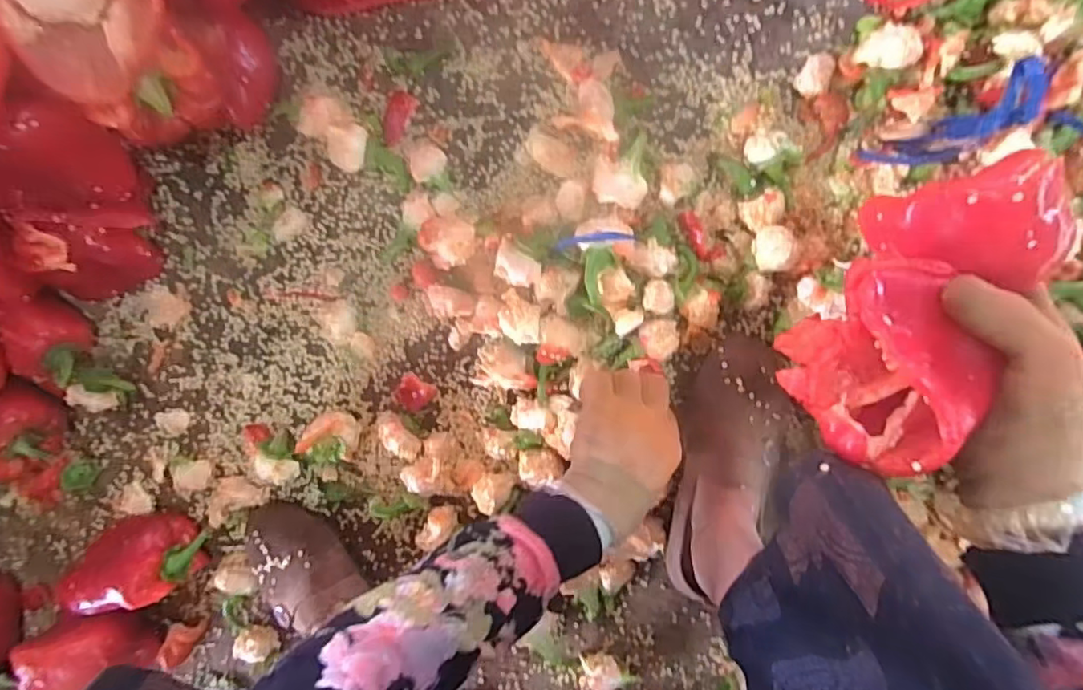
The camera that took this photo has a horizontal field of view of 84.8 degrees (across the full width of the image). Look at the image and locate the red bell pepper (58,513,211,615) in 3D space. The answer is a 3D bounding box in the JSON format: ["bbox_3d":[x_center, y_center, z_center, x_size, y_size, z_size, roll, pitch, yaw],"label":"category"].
[{"bbox_3d":[-0.402,0.214,0.578,0.123,0.072,0.082,-29,95,8],"label":"red bell pepper"}]

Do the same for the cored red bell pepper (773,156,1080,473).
[{"bbox_3d":[0.213,-0.020,0.333,0.091,0.083,0.179,31,99,0],"label":"cored red bell pepper"}]

